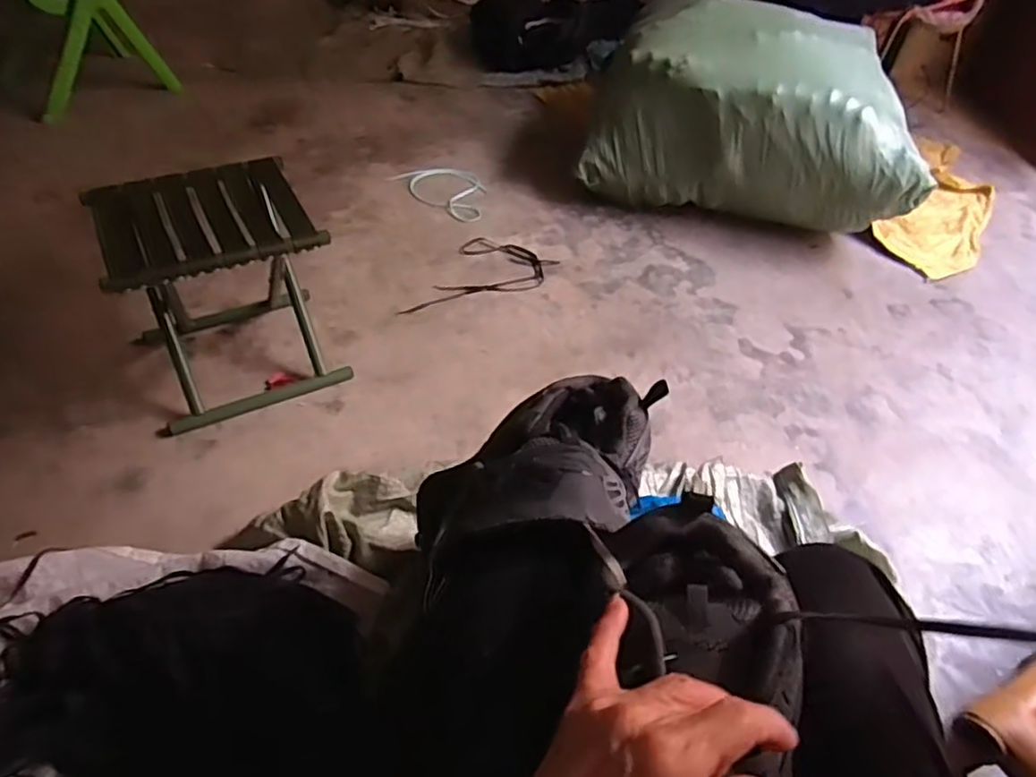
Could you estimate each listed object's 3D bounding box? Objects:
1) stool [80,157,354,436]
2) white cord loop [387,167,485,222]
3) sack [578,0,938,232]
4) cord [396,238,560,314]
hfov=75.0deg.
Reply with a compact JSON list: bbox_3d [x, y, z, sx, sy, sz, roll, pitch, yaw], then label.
[{"bbox_3d":[-0.486,-0.154,1.120,0.299,0.314,0.271,-20,51,-23],"label":"stool"},{"bbox_3d":[-0.179,-0.507,1.704,0.315,0.014,0.173,34,52,25],"label":"white cord loop"},{"bbox_3d":[0.580,-0.689,1.626,0.730,0.361,0.498,15,46,9],"label":"sack"},{"bbox_3d":[-0.071,-0.226,1.431,0.214,0.012,0.315,19,47,13],"label":"cord"}]

